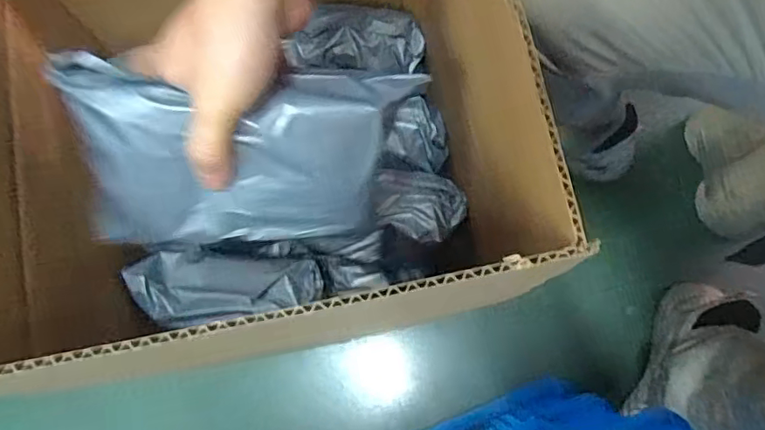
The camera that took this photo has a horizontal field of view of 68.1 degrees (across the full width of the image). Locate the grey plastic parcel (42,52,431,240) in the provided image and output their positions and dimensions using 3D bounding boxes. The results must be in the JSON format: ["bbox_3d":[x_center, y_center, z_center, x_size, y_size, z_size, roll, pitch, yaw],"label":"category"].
[{"bbox_3d":[-0.085,-0.037,0.349,0.194,0.114,0.030,-1,32,-8],"label":"grey plastic parcel"}]

